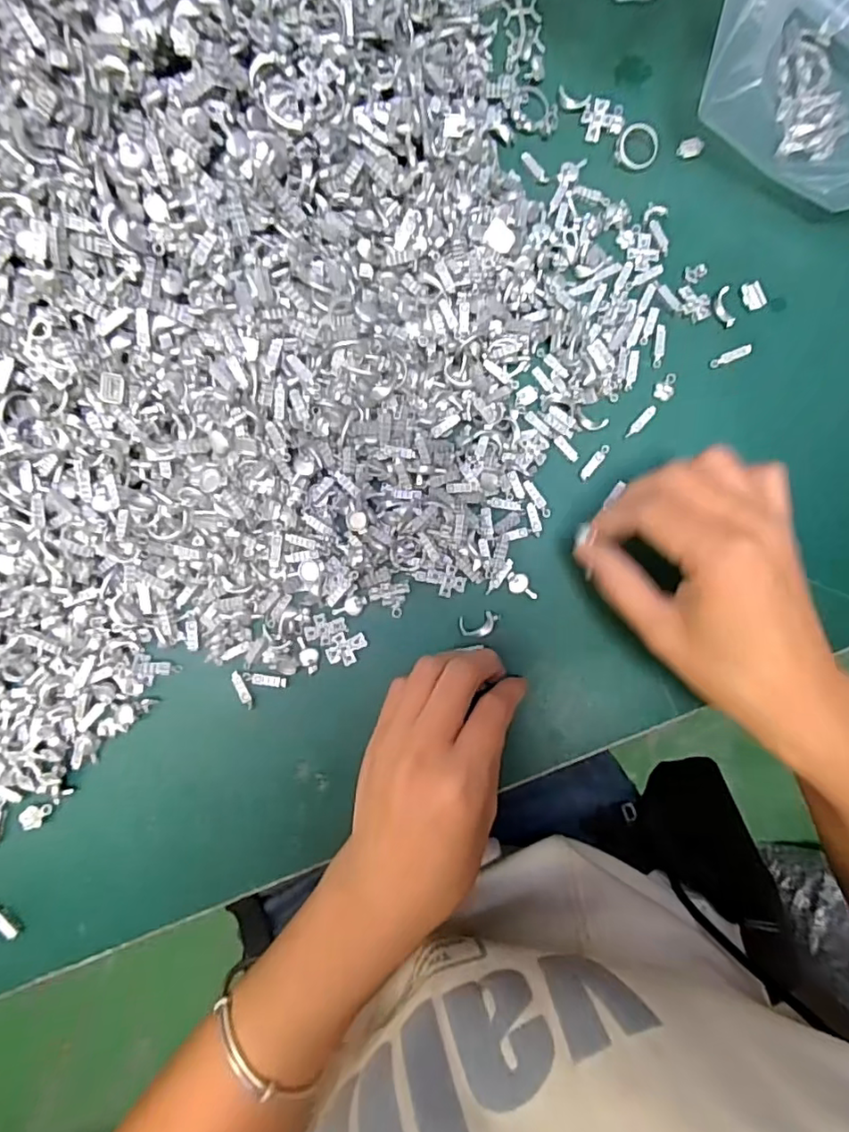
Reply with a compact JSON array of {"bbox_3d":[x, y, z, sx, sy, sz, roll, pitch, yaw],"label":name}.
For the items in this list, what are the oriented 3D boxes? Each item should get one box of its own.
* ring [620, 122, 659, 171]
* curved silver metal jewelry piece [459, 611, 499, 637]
[{"bbox_3d":[0.116,-0.227,0.309,0.021,0.004,0.024,24,88,0],"label":"ring"},{"bbox_3d":[0.028,0.030,0.294,0.021,0.004,0.012,-13,88,-1],"label":"curved silver metal jewelry piece"}]

